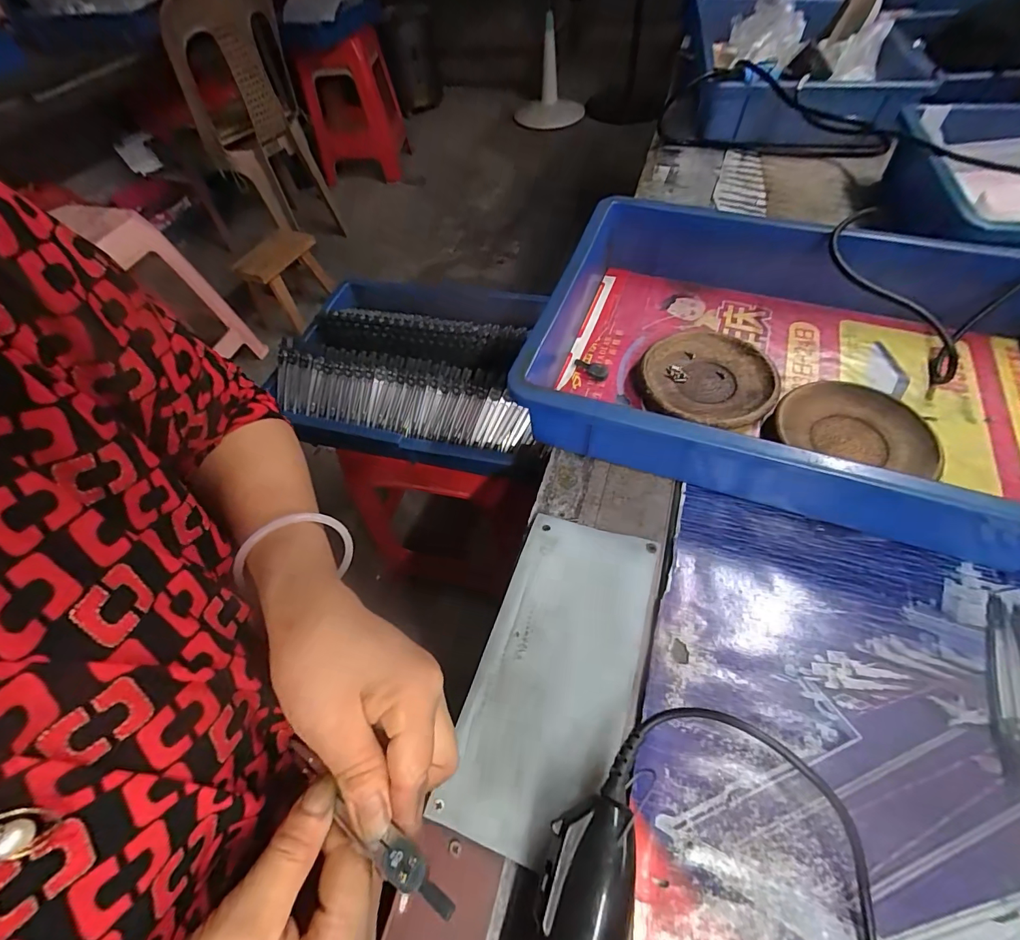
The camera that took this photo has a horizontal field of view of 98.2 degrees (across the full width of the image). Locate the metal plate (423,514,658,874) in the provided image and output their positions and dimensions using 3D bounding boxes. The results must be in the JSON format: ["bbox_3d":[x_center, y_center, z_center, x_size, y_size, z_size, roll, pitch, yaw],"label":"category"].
[{"bbox_3d":[0.032,0.123,0.280,0.095,0.006,0.195,16,60,11],"label":"metal plate"}]

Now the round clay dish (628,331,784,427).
[{"bbox_3d":[0.175,-0.082,0.398,0.115,0.016,0.103,17,60,15],"label":"round clay dish"}]

